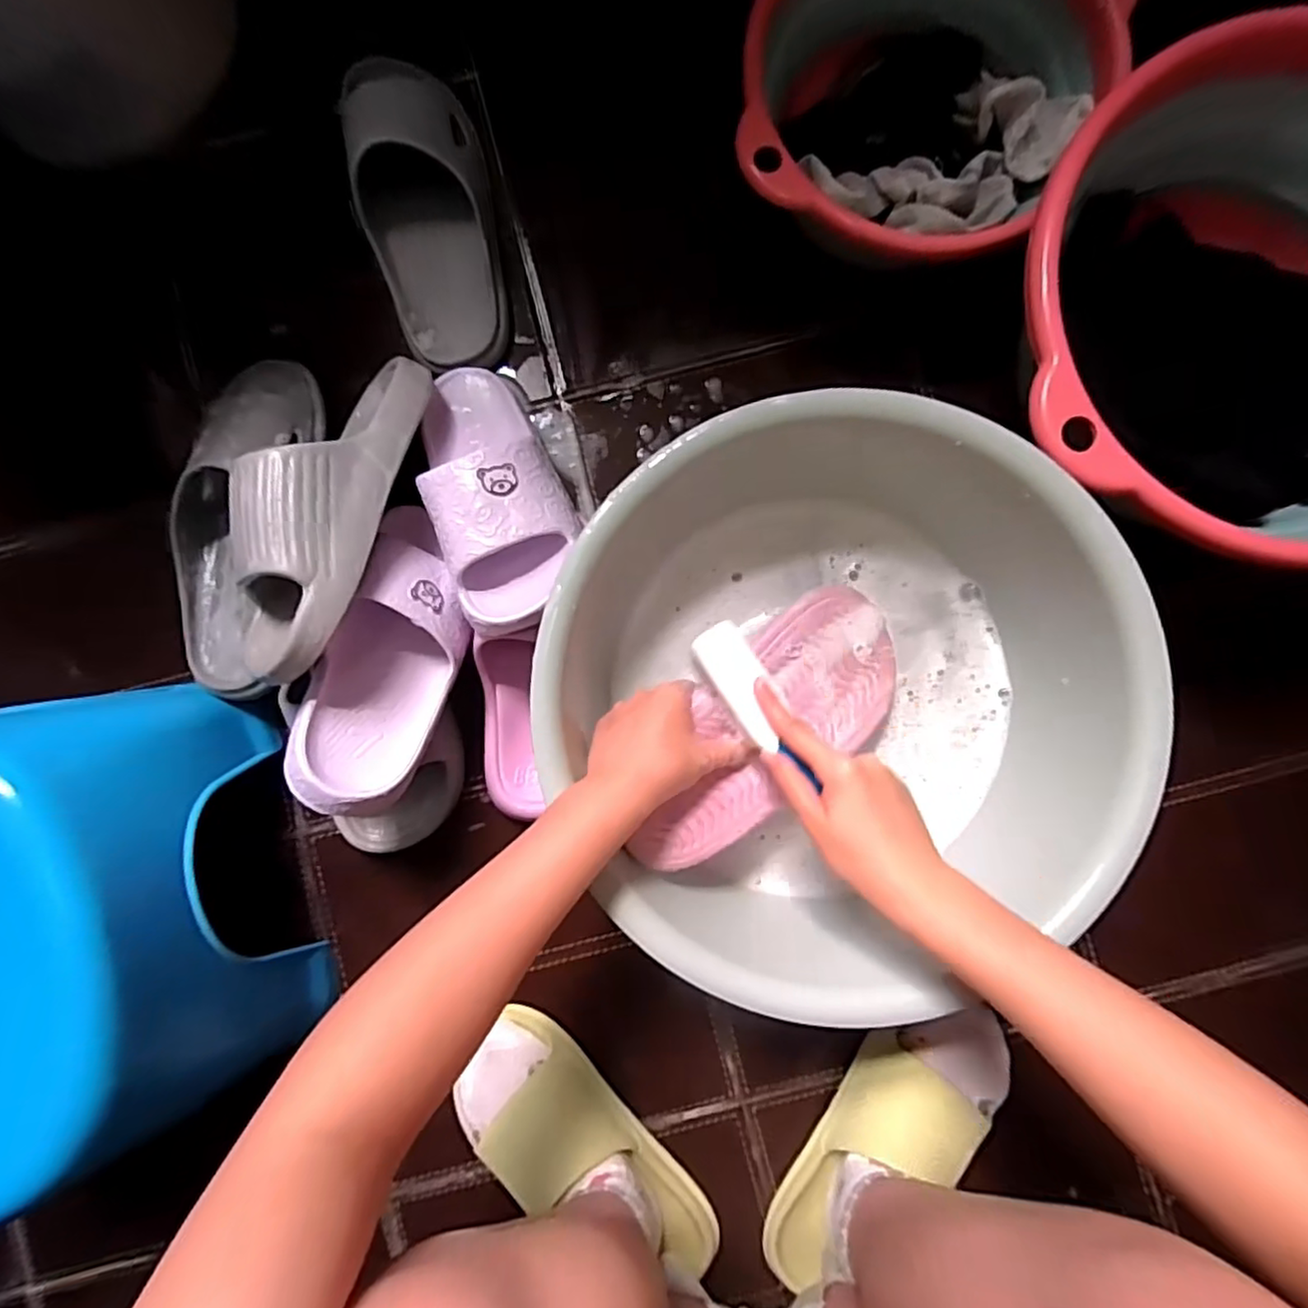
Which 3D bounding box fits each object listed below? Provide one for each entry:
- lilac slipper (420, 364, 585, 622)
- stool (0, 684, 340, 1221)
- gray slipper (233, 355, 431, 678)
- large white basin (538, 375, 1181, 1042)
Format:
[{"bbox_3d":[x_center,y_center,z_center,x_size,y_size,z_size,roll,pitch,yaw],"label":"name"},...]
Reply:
[{"bbox_3d":[-0.121,-0.133,0.484,0.093,0.067,0.229,-18,65,-1],"label":"lilac slipper"},{"bbox_3d":[-0.396,0.178,0.435,0.232,0.169,0.273,-24,88,1],"label":"stool"},{"bbox_3d":[-0.223,-0.105,0.457,0.090,0.096,0.260,15,72,1],"label":"gray slipper"},{"bbox_3d":[0.124,0.029,0.461,0.371,0.130,0.374,0,88,2],"label":"large white basin"}]

